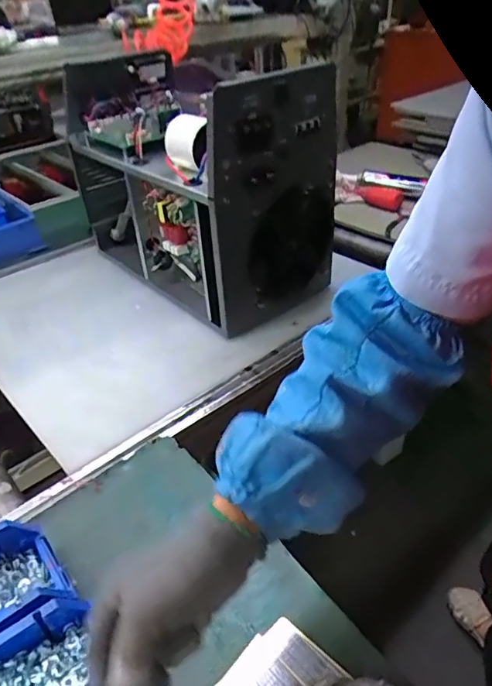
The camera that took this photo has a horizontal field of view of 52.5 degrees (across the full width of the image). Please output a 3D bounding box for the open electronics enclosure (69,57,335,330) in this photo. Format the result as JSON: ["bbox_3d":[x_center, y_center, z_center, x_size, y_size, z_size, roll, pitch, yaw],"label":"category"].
[{"bbox_3d":[-0.111,-0.323,0.987,0.279,0.389,0.580,-26,41,-27],"label":"open electronics enclosure"}]

